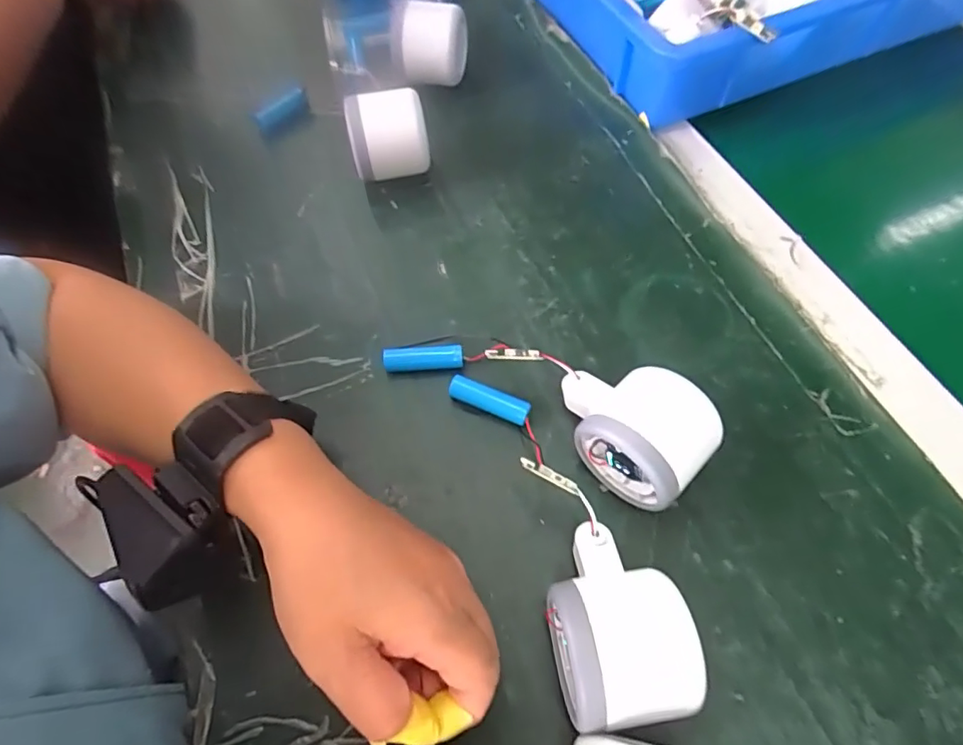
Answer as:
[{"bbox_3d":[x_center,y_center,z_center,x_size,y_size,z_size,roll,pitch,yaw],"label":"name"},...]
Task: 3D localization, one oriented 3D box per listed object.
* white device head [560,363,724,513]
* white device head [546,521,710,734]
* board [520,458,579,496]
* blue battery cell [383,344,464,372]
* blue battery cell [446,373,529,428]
[{"bbox_3d":[0.079,0.029,0.287,0.081,0.057,0.053,38,70,20],"label":"white device head"},{"bbox_3d":[0.062,0.115,0.249,0.059,0.044,0.081,-7,62,0],"label":"white device head"},{"bbox_3d":[0.033,0.050,0.258,0.031,0.005,0.005,29,67,2],"label":"board"},{"bbox_3d":[-0.036,-0.008,0.334,0.049,0.013,0.013,-5,62,0],"label":"blue battery cell"},{"bbox_3d":[0.005,0.017,0.317,0.050,0.016,0.012,23,66,14],"label":"blue battery cell"}]

